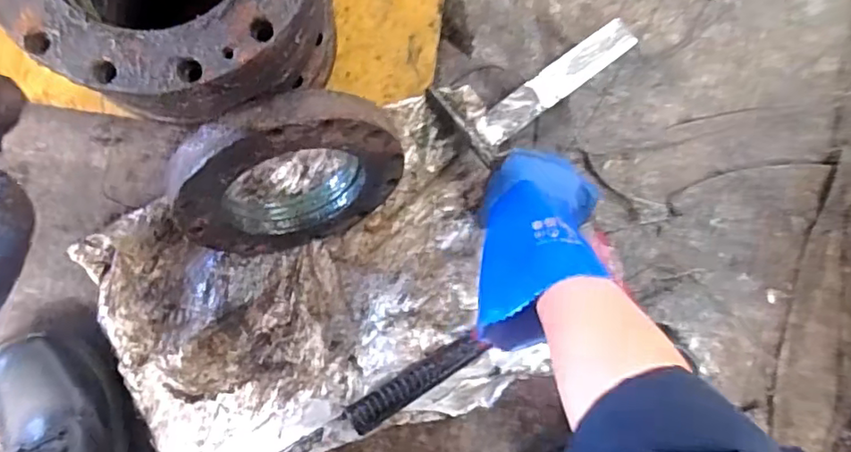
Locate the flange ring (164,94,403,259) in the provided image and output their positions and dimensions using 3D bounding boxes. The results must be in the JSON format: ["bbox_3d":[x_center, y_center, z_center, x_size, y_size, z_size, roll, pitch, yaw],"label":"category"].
[{"bbox_3d":[-0.117,-0.043,0.521,0.191,0.184,0.032,-32,64,19],"label":"flange ring"}]

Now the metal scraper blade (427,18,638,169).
[{"bbox_3d":[0.123,-0.156,0.631,0.233,0.022,0.086,-34,95,-15],"label":"metal scraper blade"}]

